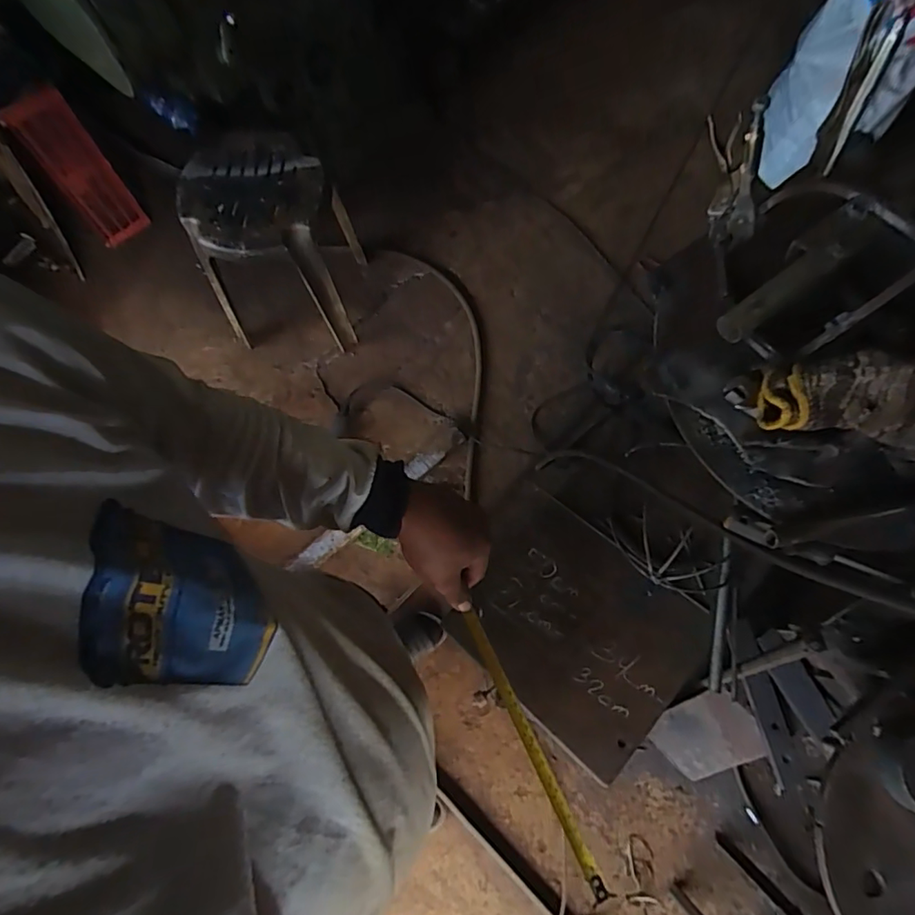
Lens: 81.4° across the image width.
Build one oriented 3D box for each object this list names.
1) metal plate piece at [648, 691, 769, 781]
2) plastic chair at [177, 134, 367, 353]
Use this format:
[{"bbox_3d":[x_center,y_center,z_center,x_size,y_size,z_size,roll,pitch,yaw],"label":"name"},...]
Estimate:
[{"bbox_3d":[0.507,0.577,1.098,0.146,0.237,0.013,49,36,16],"label":"metal plate piece"},{"bbox_3d":[-0.456,-0.525,1.361,0.334,0.426,0.315,3,74,2],"label":"plastic chair"}]

